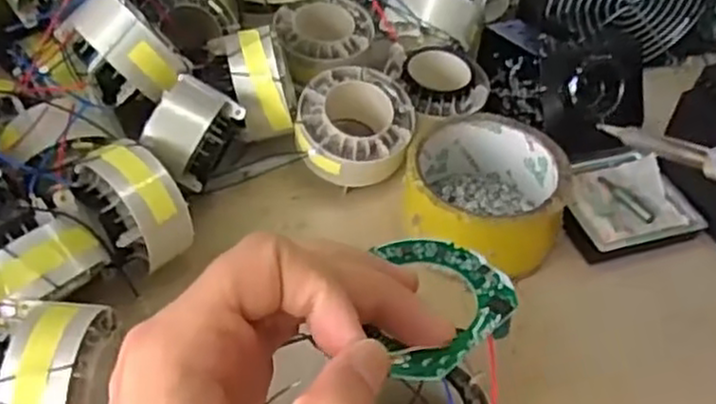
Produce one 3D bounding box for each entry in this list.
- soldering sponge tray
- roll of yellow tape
[{"bbox_3d":[0.148,-0.001,0.418,0.075,0.012,0.068,-9,47,-10],"label":"soldering sponge tray"},{"bbox_3d":[0.069,-0.003,0.403,0.087,0.046,0.084,0,46,0],"label":"roll of yellow tape"}]

